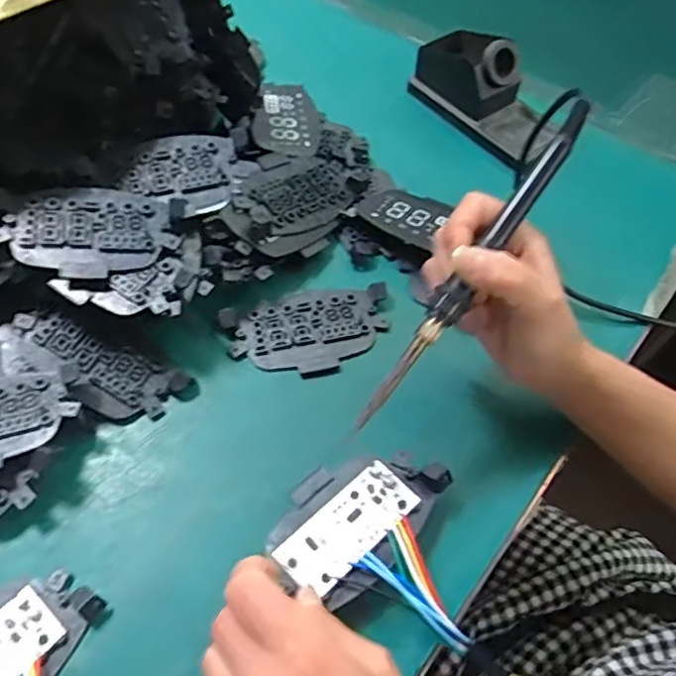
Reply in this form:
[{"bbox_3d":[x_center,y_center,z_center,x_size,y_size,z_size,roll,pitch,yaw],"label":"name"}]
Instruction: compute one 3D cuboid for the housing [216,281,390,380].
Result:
[{"bbox_3d":[-0.019,-0.006,0.436,0.118,0.009,0.068,-15,58,-11],"label":"housing"}]

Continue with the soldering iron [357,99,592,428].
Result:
[{"bbox_3d":[0.075,-0.040,0.326,0.016,0.014,0.205,35,87,19],"label":"soldering iron"}]

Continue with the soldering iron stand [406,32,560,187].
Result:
[{"bbox_3d":[0.139,-0.227,0.554,0.065,0.070,0.158,-32,63,-20],"label":"soldering iron stand"}]

